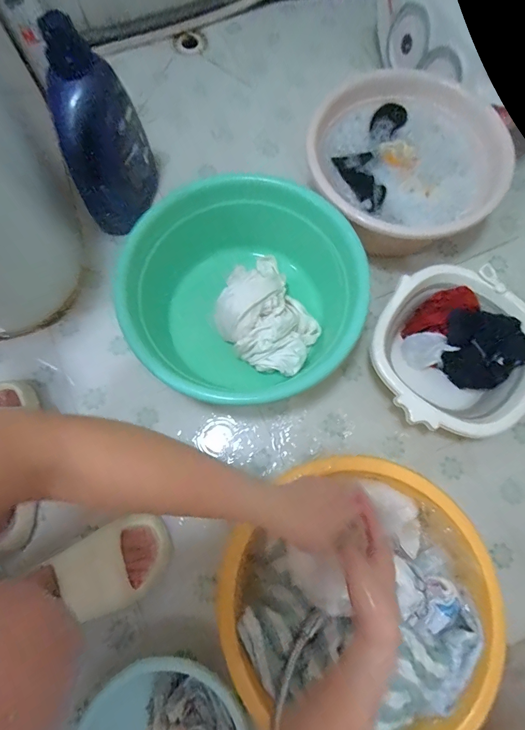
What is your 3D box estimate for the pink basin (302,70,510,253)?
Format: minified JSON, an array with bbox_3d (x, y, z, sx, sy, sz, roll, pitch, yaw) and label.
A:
[{"bbox_3d":[0.263,-0.374,0.690,0.321,0.121,0.337,0,75,0],"label":"pink basin"}]

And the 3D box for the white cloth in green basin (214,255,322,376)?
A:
[{"bbox_3d":[0.001,-0.092,0.647,0.157,0.094,0.227,-28,77,-7],"label":"white cloth in green basin"}]

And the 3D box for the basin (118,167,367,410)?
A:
[{"bbox_3d":[-0.030,-0.108,0.628,0.366,0.184,0.353,0,75,0],"label":"basin"}]

